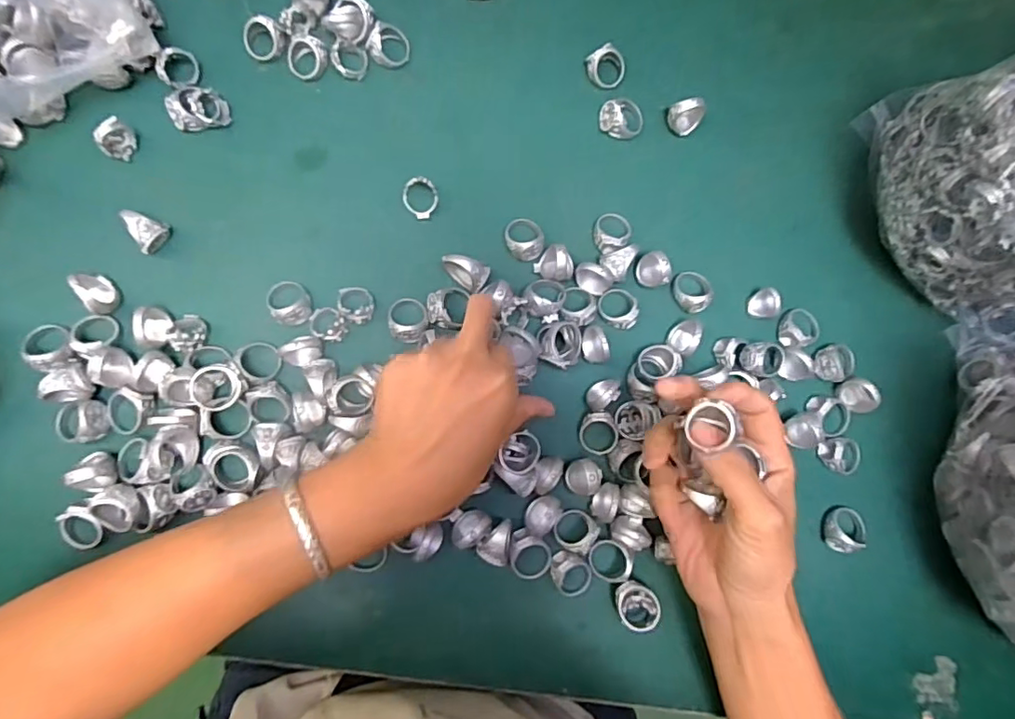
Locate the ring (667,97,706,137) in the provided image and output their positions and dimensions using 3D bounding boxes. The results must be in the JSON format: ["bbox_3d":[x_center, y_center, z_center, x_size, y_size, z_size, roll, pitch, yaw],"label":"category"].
[{"bbox_3d":[0.125,-0.171,0.398,0.021,0.024,0.020,1,83,-6],"label":"ring"}]

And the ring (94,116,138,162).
[{"bbox_3d":[-0.243,-0.137,0.353,0.016,0.018,0.020,43,81,0],"label":"ring"}]

